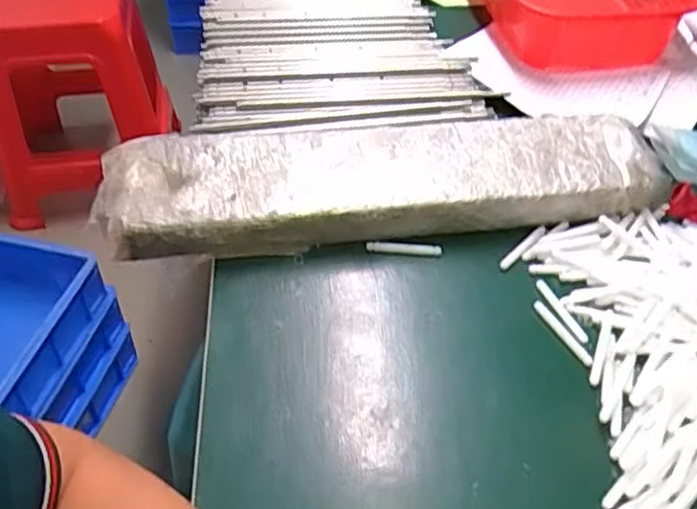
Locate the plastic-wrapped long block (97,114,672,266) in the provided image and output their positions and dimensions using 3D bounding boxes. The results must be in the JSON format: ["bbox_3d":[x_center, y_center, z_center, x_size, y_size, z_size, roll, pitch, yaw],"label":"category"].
[{"bbox_3d":[0.031,-0.066,0.549,0.447,0.056,0.113,-7,47,-6],"label":"plastic-wrapped long block"}]

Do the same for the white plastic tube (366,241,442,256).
[{"bbox_3d":[0.044,-0.005,0.523,0.059,0.009,0.009,2,46,3],"label":"white plastic tube"}]

